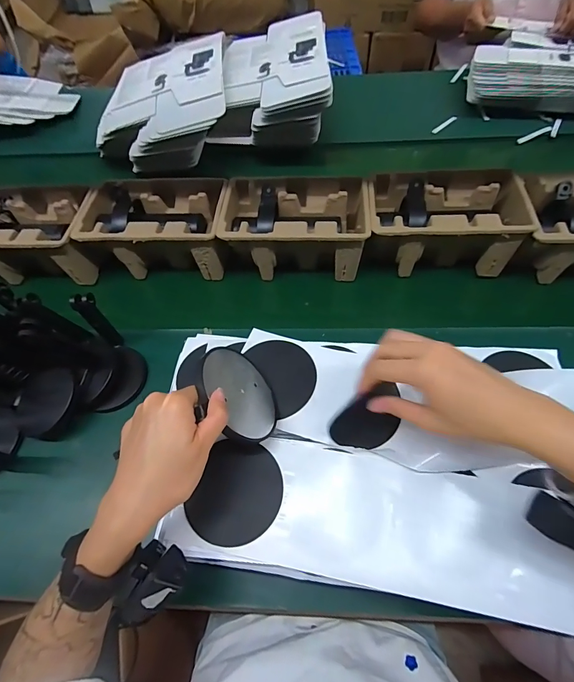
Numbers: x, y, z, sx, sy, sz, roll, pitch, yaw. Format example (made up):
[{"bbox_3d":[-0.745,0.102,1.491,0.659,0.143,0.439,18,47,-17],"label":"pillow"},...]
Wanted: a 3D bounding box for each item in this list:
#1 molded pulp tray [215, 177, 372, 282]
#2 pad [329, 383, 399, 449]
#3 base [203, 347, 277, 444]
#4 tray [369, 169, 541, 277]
[{"bbox_3d":[0.014,-0.182,0.582,0.221,0.100,0.134,0,55,4],"label":"molded pulp tray"},{"bbox_3d":[0.080,0.079,0.348,0.074,0.065,0.004,-26,26,-2],"label":"pad"},{"bbox_3d":[-0.045,0.049,0.352,0.005,0.093,0.100,-39,76,23],"label":"base"},{"bbox_3d":[0.241,-0.183,0.570,0.220,0.105,0.144,2,55,5],"label":"tray"}]

